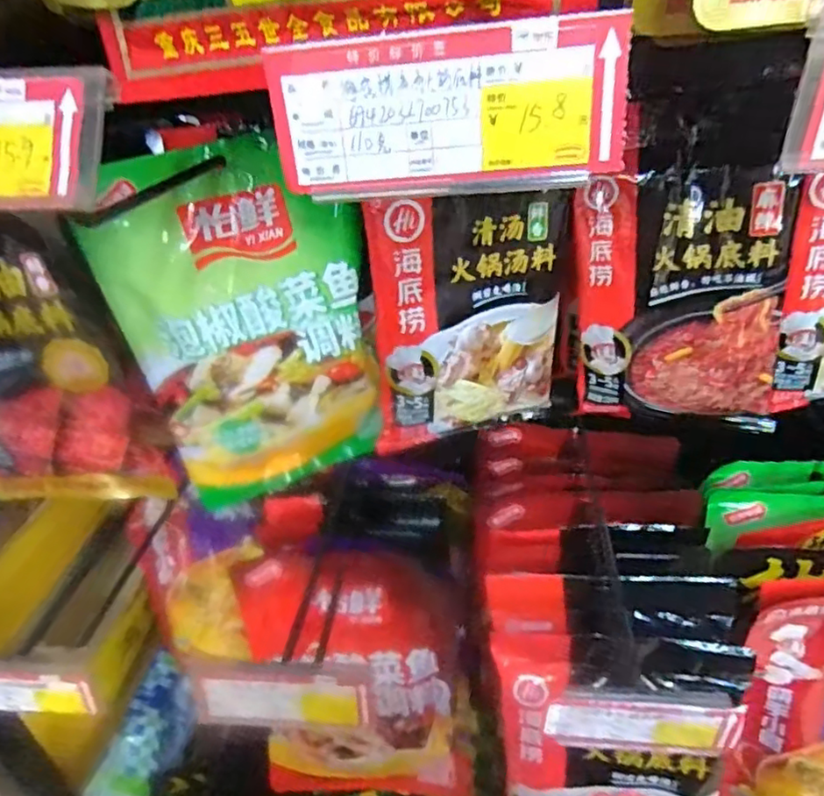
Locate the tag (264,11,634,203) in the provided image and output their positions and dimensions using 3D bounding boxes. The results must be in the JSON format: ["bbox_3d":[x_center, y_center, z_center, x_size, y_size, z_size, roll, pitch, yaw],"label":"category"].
[{"bbox_3d":[0.010,-0.078,0.168,0.094,0.041,0.004,-1,33,7],"label":"tag"}]

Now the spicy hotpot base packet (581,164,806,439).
[{"bbox_3d":[0.190,-0.066,0.433,0.139,0.178,0.026,4,34,15],"label":"spicy hotpot base packet"}]

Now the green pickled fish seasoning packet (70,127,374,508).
[{"bbox_3d":[-0.107,-0.040,0.421,0.155,0.242,0.032,-14,34,-12],"label":"green pickled fish seasoning packet"}]

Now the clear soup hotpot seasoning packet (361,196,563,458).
[{"bbox_3d":[0.042,-0.054,0.433,0.141,0.174,0.016,-13,33,-11],"label":"clear soup hotpot seasoning packet"}]

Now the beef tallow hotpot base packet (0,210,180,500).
[{"bbox_3d":[-0.252,-0.017,0.389,0.153,0.203,0.035,0,32,7],"label":"beef tallow hotpot base packet"}]

